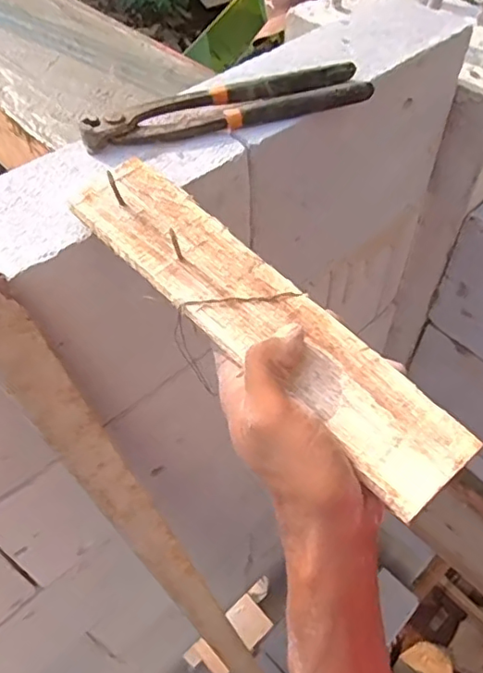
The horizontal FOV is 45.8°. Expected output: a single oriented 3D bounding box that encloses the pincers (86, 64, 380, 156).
[{"bbox_3d":[-0.008,-0.175,0.438,0.221,0.016,0.044,-16,53,-11],"label":"pincers"}]

